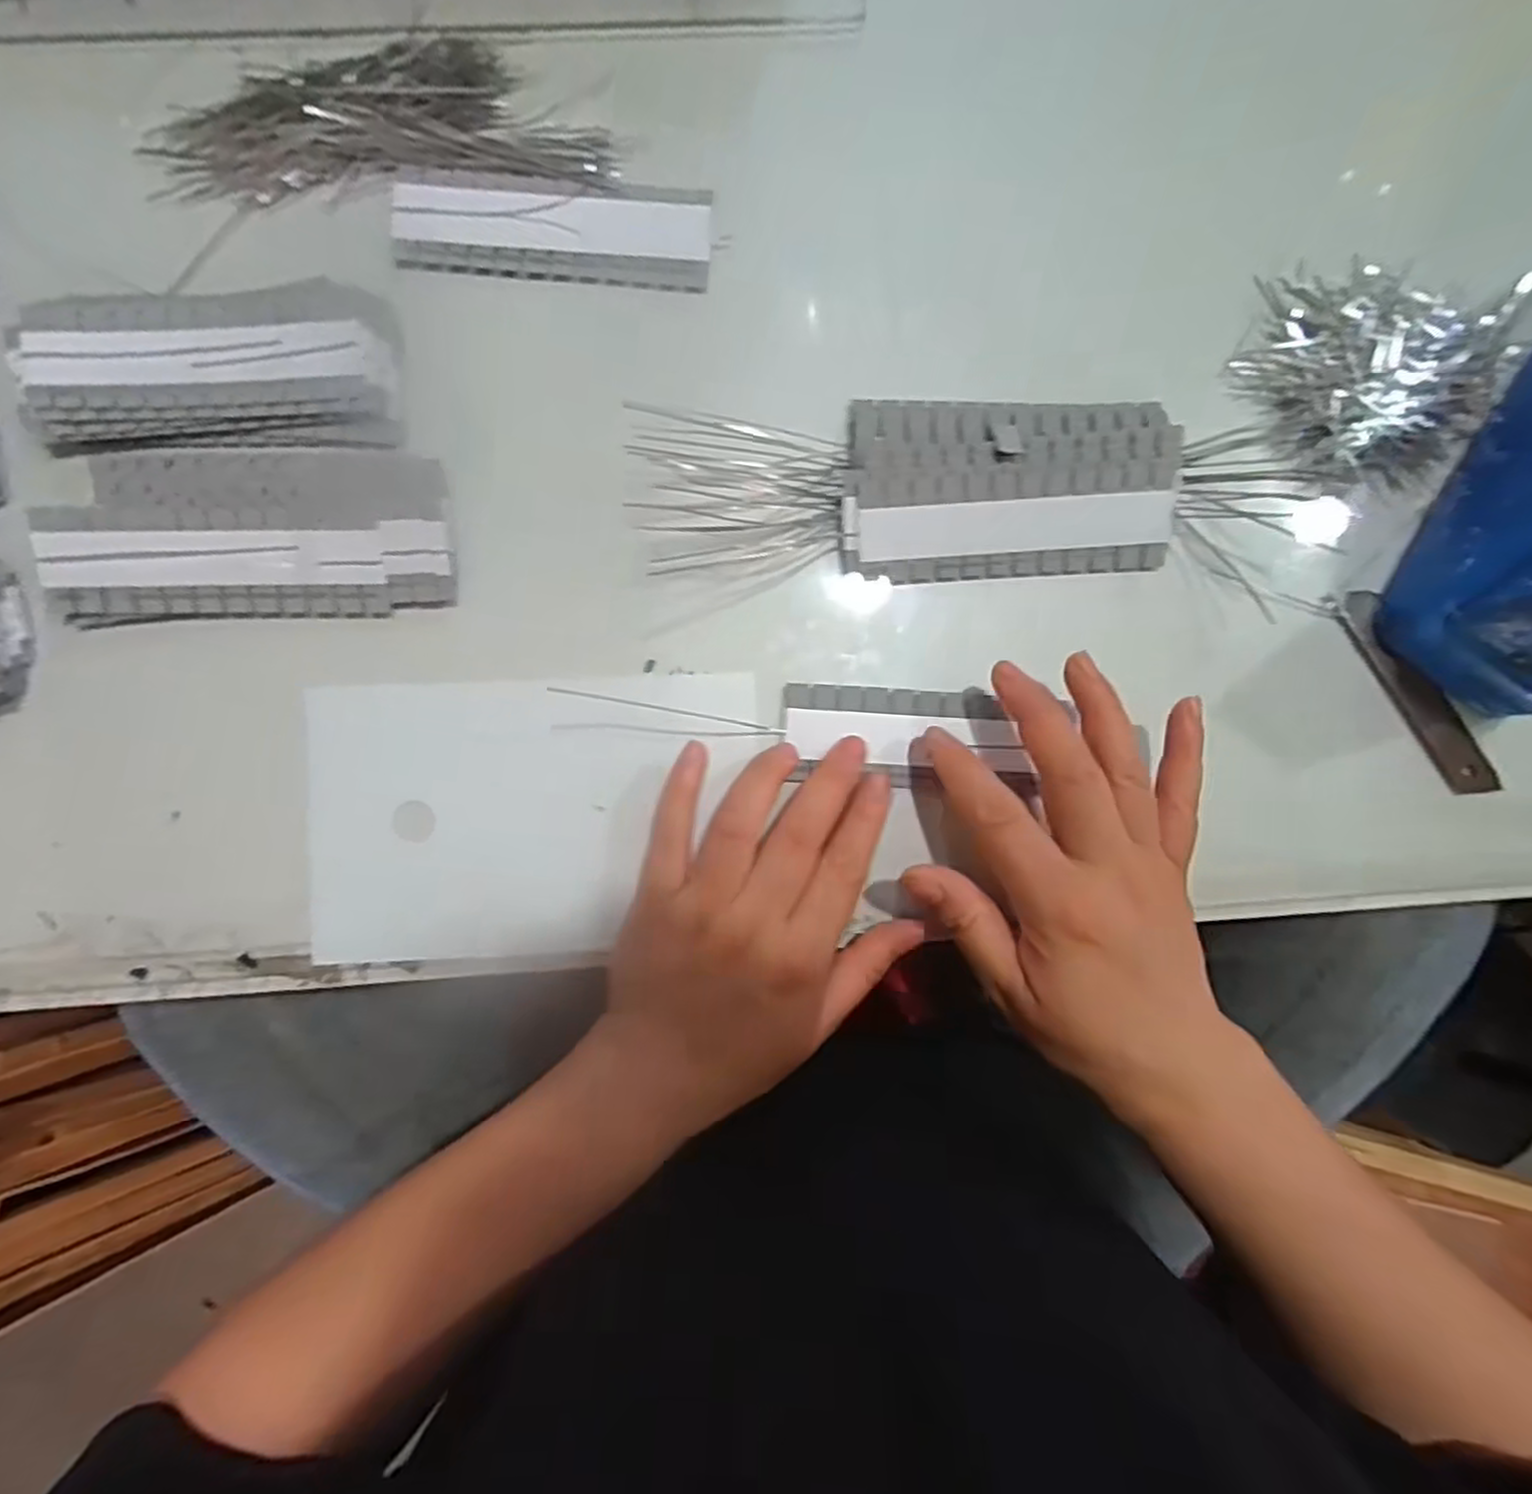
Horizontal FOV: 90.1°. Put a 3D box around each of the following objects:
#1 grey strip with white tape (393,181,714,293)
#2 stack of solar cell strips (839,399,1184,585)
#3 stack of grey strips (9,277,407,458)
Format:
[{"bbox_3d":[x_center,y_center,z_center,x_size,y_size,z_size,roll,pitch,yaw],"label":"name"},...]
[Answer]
[{"bbox_3d":[-0.085,-0.208,0.308,0.123,0.010,0.037,2,90,-2],"label":"grey strip with white tape"},{"bbox_3d":[0.097,-0.105,0.307,0.132,0.019,0.069,-3,90,-2],"label":"stack of solar cell strips"},{"bbox_3d":[-0.214,-0.147,0.297,0.135,0.015,0.056,-3,90,-2],"label":"stack of grey strips"}]

